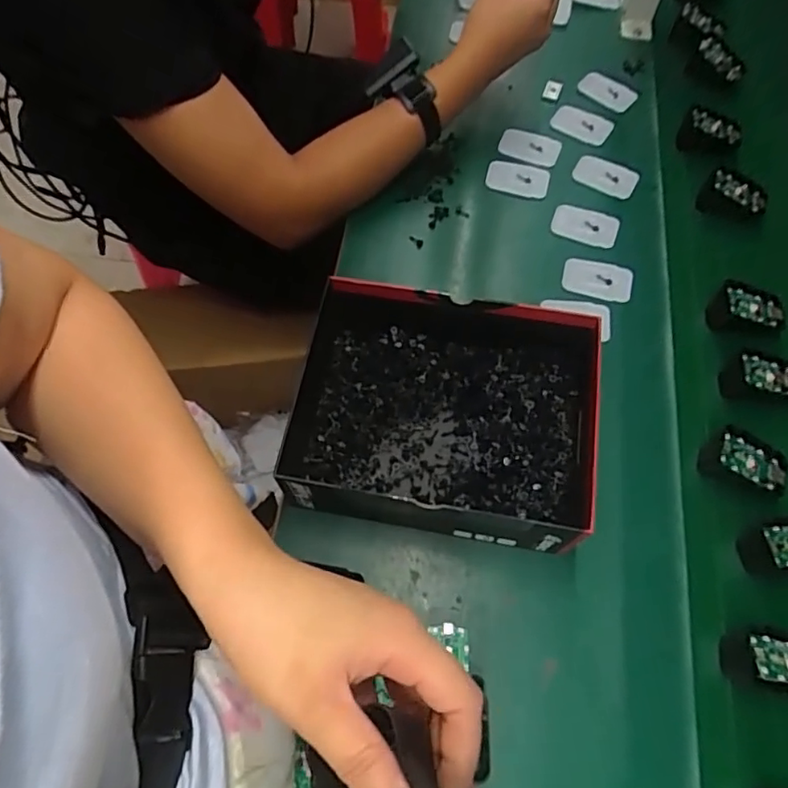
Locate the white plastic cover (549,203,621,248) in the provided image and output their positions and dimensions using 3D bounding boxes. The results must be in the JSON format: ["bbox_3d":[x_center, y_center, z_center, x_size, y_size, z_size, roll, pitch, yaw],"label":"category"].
[{"bbox_3d":[0.213,-0.188,0.649,0.071,0.004,0.046,19,63,10],"label":"white plastic cover"}]

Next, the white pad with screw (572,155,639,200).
[{"bbox_3d":[0.247,-0.255,0.679,0.070,0.006,0.041,30,65,15],"label":"white pad with screw"}]

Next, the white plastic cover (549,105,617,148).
[{"bbox_3d":[0.232,-0.333,0.718,0.070,0.005,0.050,30,68,15],"label":"white plastic cover"}]

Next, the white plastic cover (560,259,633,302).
[{"bbox_3d":[0.215,-0.122,0.615,0.071,0.004,0.050,14,62,7],"label":"white plastic cover"}]

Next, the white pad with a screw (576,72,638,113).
[{"bbox_3d":[0.273,-0.387,0.743,0.069,0.007,0.040,35,70,17],"label":"white pad with a screw"}]

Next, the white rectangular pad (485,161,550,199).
[{"bbox_3d":[0.145,-0.253,0.684,0.072,0.004,0.043,15,62,8],"label":"white rectangular pad"}]

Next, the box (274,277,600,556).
[{"bbox_3d":[0.041,0.014,0.509,0.268,0.082,0.211,7,62,3],"label":"box"}]

